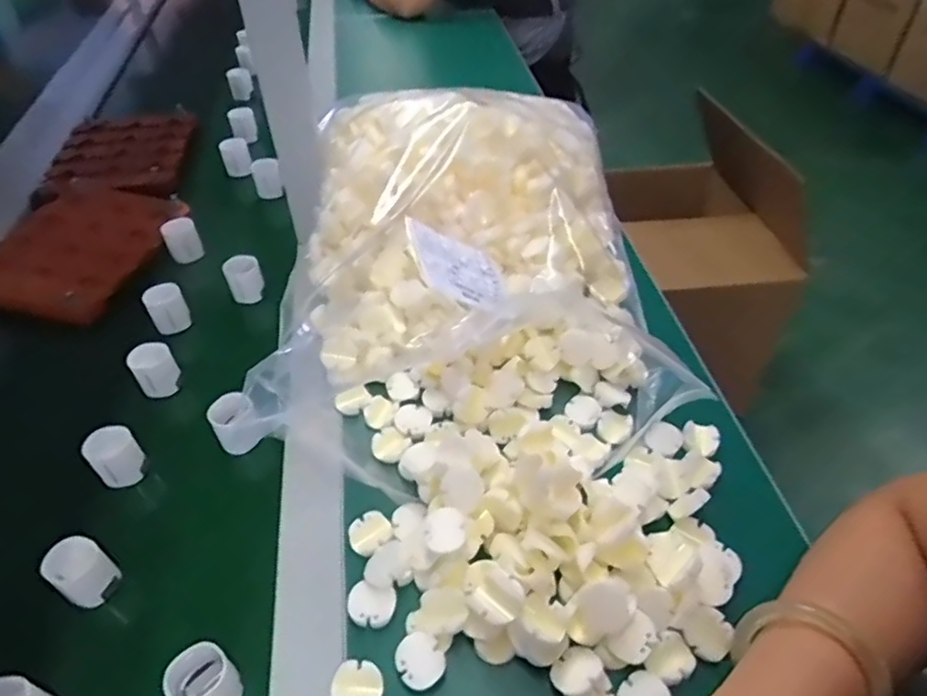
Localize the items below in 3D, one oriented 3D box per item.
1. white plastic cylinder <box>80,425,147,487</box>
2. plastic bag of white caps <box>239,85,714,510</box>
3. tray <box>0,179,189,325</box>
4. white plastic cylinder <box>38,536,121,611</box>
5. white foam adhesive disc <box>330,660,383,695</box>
[{"bbox_3d":[-0.247,0.077,0.436,0.032,0.035,0.027,-29,49,-29],"label":"white plastic cylinder"},{"bbox_3d":[-0.002,-0.092,0.510,0.303,0.128,0.390,-4,42,-5],"label":"plastic bag of white caps"},{"bbox_3d":[-0.394,-0.105,0.631,0.157,0.029,0.195,7,42,7],"label":"tray"},{"bbox_3d":[-0.234,0.136,0.375,0.025,0.037,0.029,21,46,21],"label":"white plastic cylinder"},{"bbox_3d":[-0.058,0.185,0.332,0.027,0.011,0.025,0,42,0],"label":"white foam adhesive disc"}]

